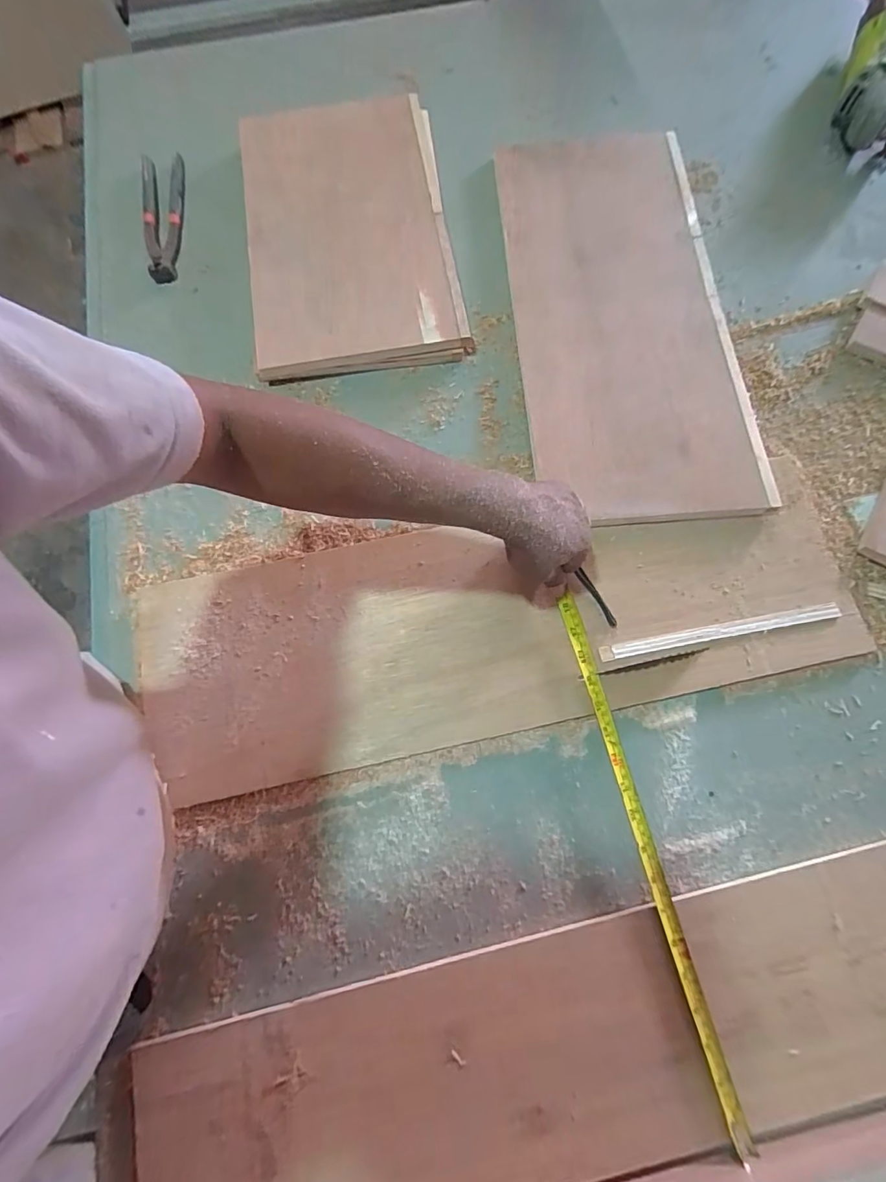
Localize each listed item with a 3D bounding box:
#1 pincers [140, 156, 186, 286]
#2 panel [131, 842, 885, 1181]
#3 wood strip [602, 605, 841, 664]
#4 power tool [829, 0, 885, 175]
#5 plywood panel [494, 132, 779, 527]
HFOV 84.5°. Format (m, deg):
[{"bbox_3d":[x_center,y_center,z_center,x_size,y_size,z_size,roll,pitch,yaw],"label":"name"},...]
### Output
[{"bbox_3d":[-0.380,-0.514,0.665,0.064,0.028,0.222,-12,75,-4],"label":"pincers"},{"bbox_3d":[0.118,0.382,0.404,0.712,0.018,0.173,-12,75,-4],"label":"panel"},{"bbox_3d":[0.285,0.042,0.501,0.252,0.004,0.016,-10,75,-4],"label":"wood strip"},{"bbox_3d":[0.658,-0.777,0.732,0.103,0.082,0.317,18,75,4],"label":"power tool"},{"bbox_3d":[0.220,-0.351,0.602,0.259,0.023,0.561,-3,74,-2],"label":"plywood panel"}]

